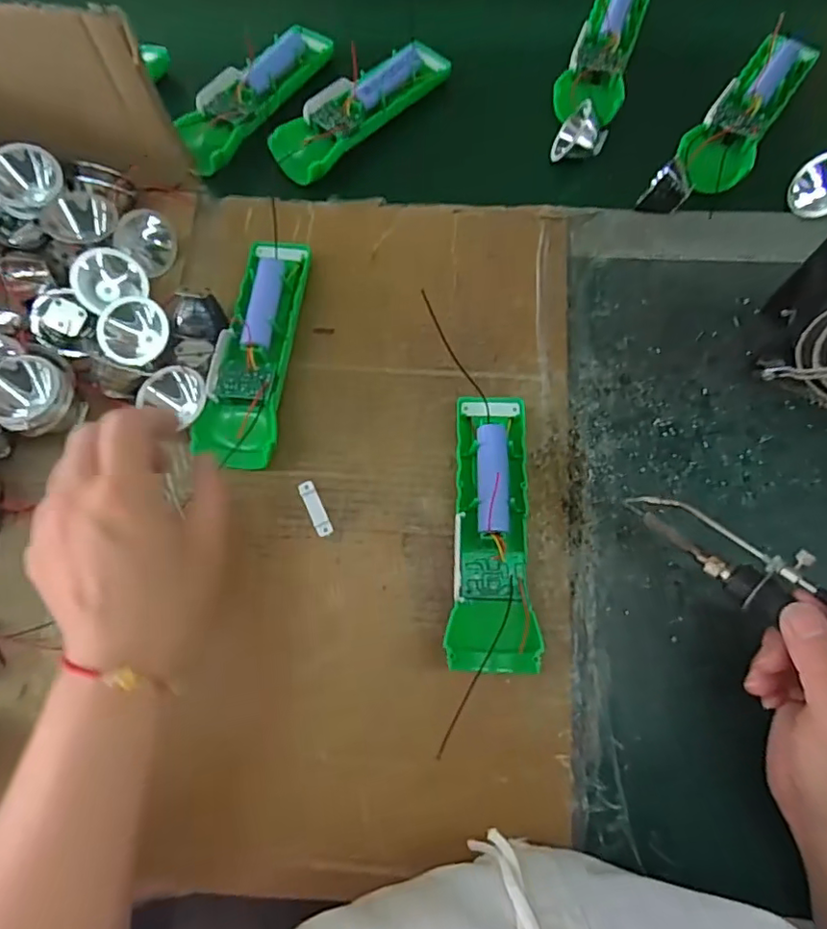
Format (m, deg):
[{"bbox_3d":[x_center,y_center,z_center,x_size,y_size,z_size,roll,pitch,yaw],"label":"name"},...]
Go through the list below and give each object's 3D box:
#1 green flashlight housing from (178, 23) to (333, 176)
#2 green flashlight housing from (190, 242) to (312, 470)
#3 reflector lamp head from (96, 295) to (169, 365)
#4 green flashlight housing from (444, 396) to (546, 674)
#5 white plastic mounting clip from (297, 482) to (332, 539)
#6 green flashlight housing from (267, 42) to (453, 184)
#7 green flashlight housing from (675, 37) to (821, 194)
[{"bbox_3d":[-0.128,-0.293,0.440,0.046,0.024,0.155,35,76,12],"label":"green flashlight housing"},{"bbox_3d":[-0.102,-0.074,0.359,0.049,0.028,0.156,5,72,3],"label":"green flashlight housing"},{"bbox_3d":[-0.180,-0.086,0.363,0.041,0.028,0.037,-34,79,-7],"label":"reflector lamp head"},{"bbox_3d":[0.045,0.035,0.329,0.046,0.032,0.159,1,72,2],"label":"green flashlight housing"},{"bbox_3d":[-0.061,0.027,0.348,0.010,0.004,0.037,-25,73,-7],"label":"white plastic mounting clip"},{"bbox_3d":[-0.041,-0.276,0.431,0.149,0.027,0.049,-43,76,-11],"label":"green flashlight housing"},{"bbox_3d":[0.240,-0.248,0.406,0.049,0.032,0.137,39,77,13],"label":"green flashlight housing"}]

